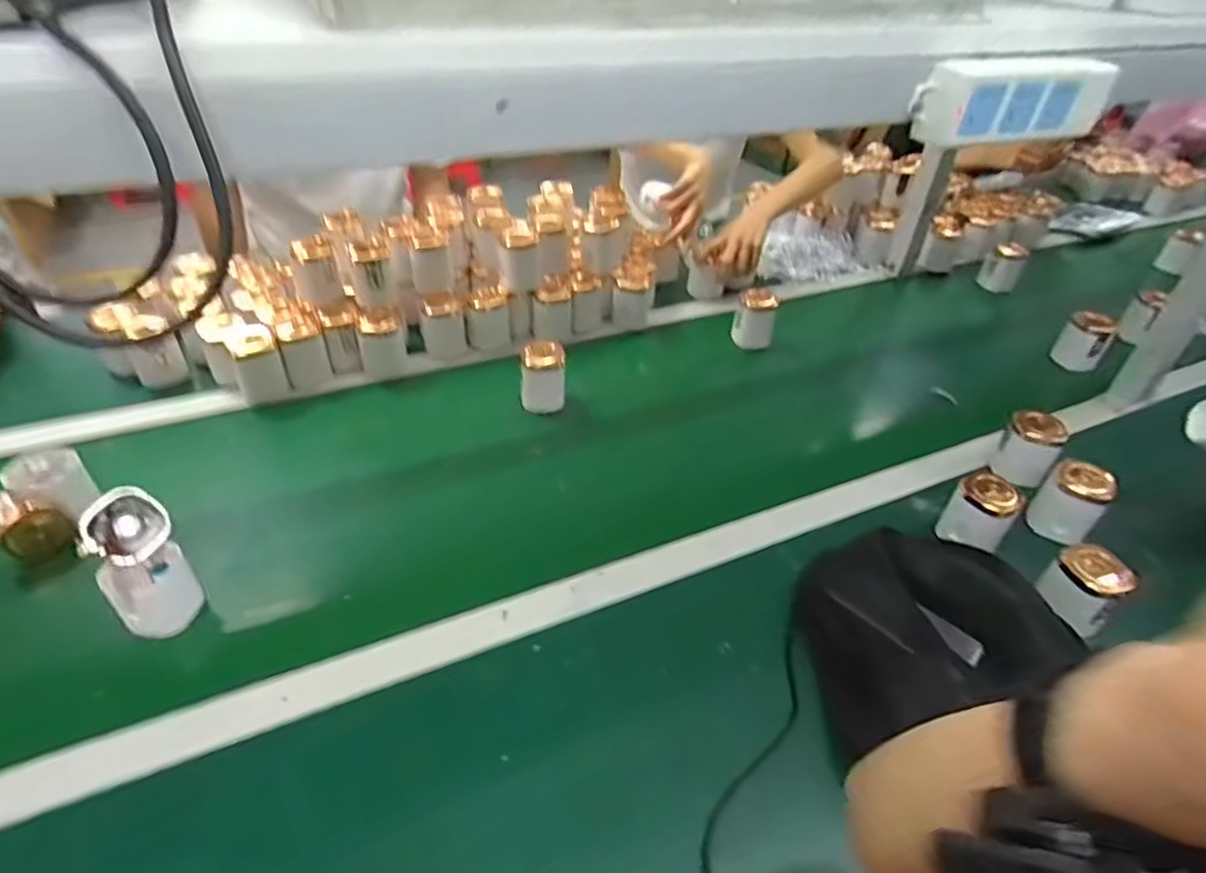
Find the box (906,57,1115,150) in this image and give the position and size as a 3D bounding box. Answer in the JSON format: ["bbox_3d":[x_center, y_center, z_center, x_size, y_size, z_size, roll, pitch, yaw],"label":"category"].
[{"bbox_3d":[0.320,-0.259,0.503,0.199,0.058,0.046,-19,45,-25],"label":"box"}]

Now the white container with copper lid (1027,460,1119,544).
[{"bbox_3d":[0.501,0.074,0.711,0.049,0.084,0.065,-24,48,-29],"label":"white container with copper lid"}]

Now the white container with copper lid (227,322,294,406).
[{"bbox_3d":[-0.432,-0.091,0.824,0.054,0.079,0.066,-19,46,-25],"label":"white container with copper lid"}]

